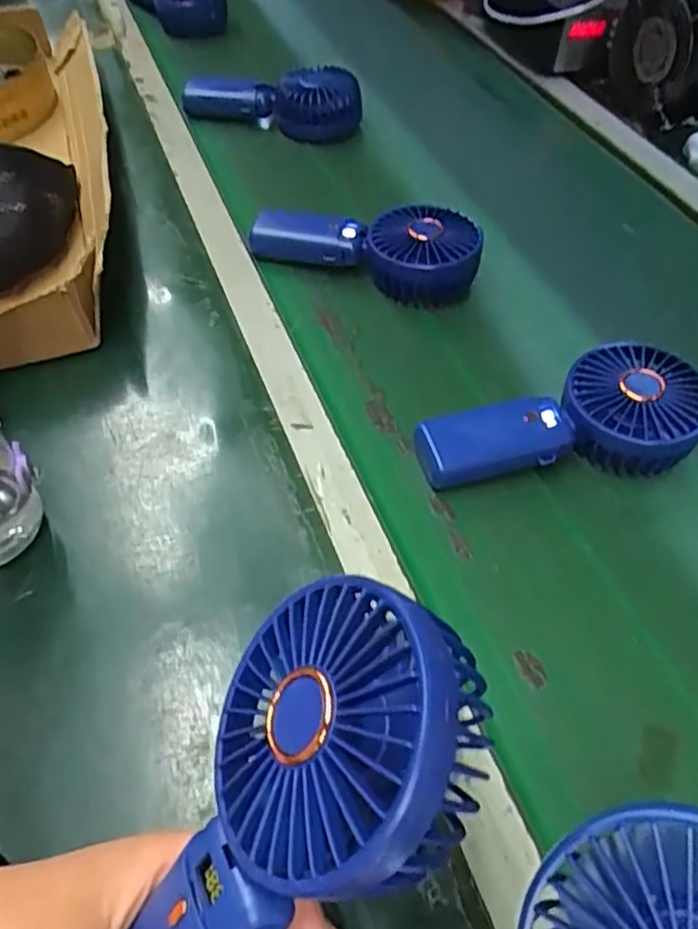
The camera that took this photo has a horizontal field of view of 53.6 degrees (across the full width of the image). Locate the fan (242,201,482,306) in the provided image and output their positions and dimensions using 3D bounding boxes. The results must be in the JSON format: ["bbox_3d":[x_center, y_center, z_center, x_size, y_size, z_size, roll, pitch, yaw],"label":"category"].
[{"bbox_3d":[0.017,-0.180,0.567,0.178,0.048,0.078,14,54,13],"label":"fan"}]

